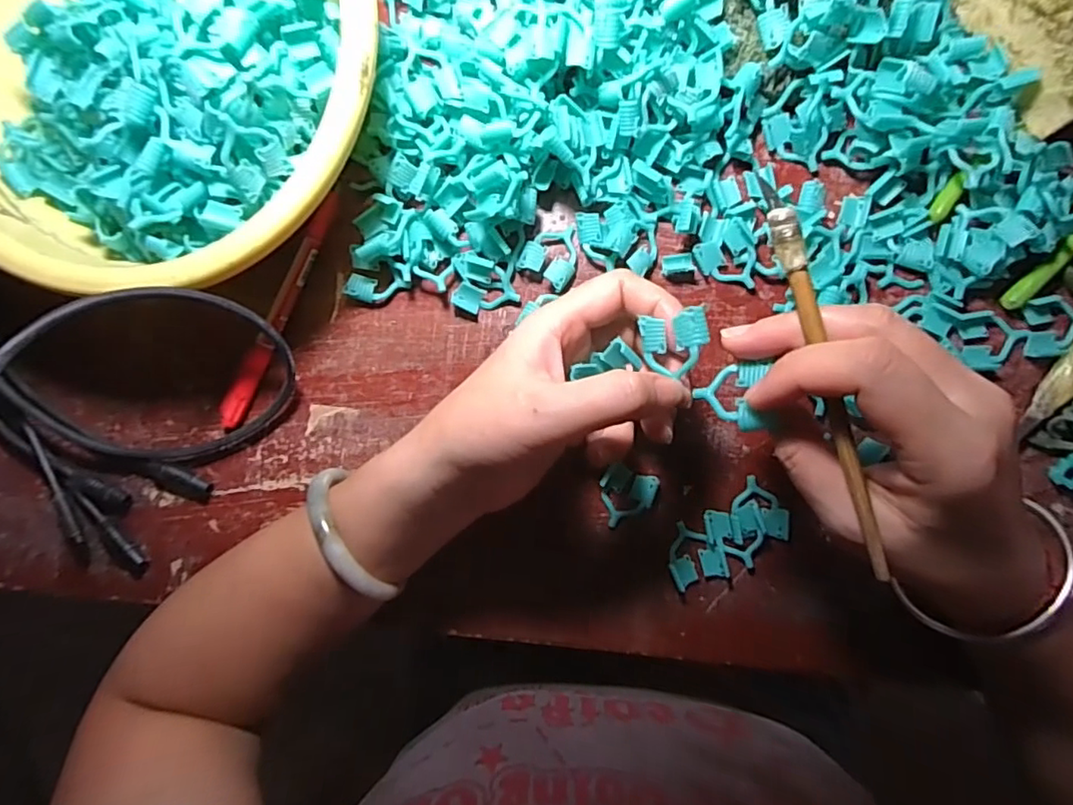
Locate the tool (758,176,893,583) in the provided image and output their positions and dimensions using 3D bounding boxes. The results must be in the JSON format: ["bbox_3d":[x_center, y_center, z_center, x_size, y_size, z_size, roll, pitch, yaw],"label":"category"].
[{"bbox_3d":[0.105,-0.010,0.215,0.010,0.007,0.152,-17,93,6],"label":"tool"}]

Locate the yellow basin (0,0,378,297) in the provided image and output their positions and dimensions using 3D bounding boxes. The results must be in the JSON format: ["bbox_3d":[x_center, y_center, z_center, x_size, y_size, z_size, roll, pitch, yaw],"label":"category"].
[{"bbox_3d":[-0.183,-0.169,0.287,0.218,0.077,0.236,0,94,5],"label":"yellow basin"}]

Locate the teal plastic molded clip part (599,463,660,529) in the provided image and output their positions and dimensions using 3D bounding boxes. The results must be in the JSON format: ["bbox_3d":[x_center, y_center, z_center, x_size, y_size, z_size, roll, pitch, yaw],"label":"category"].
[{"bbox_3d":[0.048,0.053,0.321,0.029,0.008,0.033,19,95,4],"label":"teal plastic molded clip part"}]

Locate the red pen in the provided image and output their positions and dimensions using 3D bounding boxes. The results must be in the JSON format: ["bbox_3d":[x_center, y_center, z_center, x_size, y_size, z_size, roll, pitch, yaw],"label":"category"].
[{"bbox_3d":[-0.143,-0.049,0.328,0.014,0.012,0.141,28,96,3],"label":"red pen"}]

